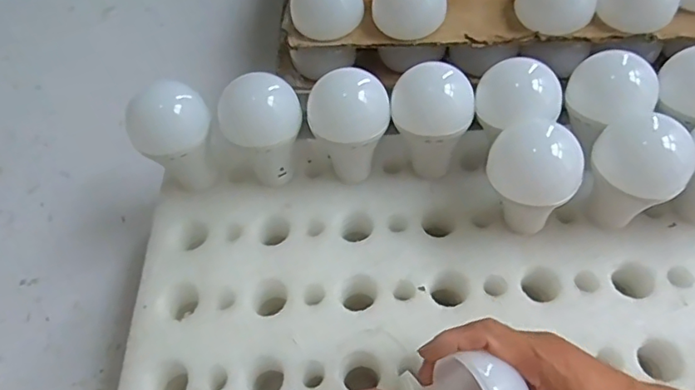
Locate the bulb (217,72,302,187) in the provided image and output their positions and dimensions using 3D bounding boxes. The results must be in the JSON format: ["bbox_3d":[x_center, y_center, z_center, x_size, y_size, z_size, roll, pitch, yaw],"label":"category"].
[{"bbox_3d":[-0.068,-0.050,0.472,0.067,0.099,0.056,-20,58,-9],"label":"bulb"}]

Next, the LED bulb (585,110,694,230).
[{"bbox_3d":[0.216,-0.012,0.429,0.064,0.090,0.061,-2,57,3],"label":"LED bulb"}]

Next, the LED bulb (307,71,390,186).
[{"bbox_3d":[0.003,-0.054,0.471,0.065,0.090,0.064,-2,57,3],"label":"LED bulb"}]

